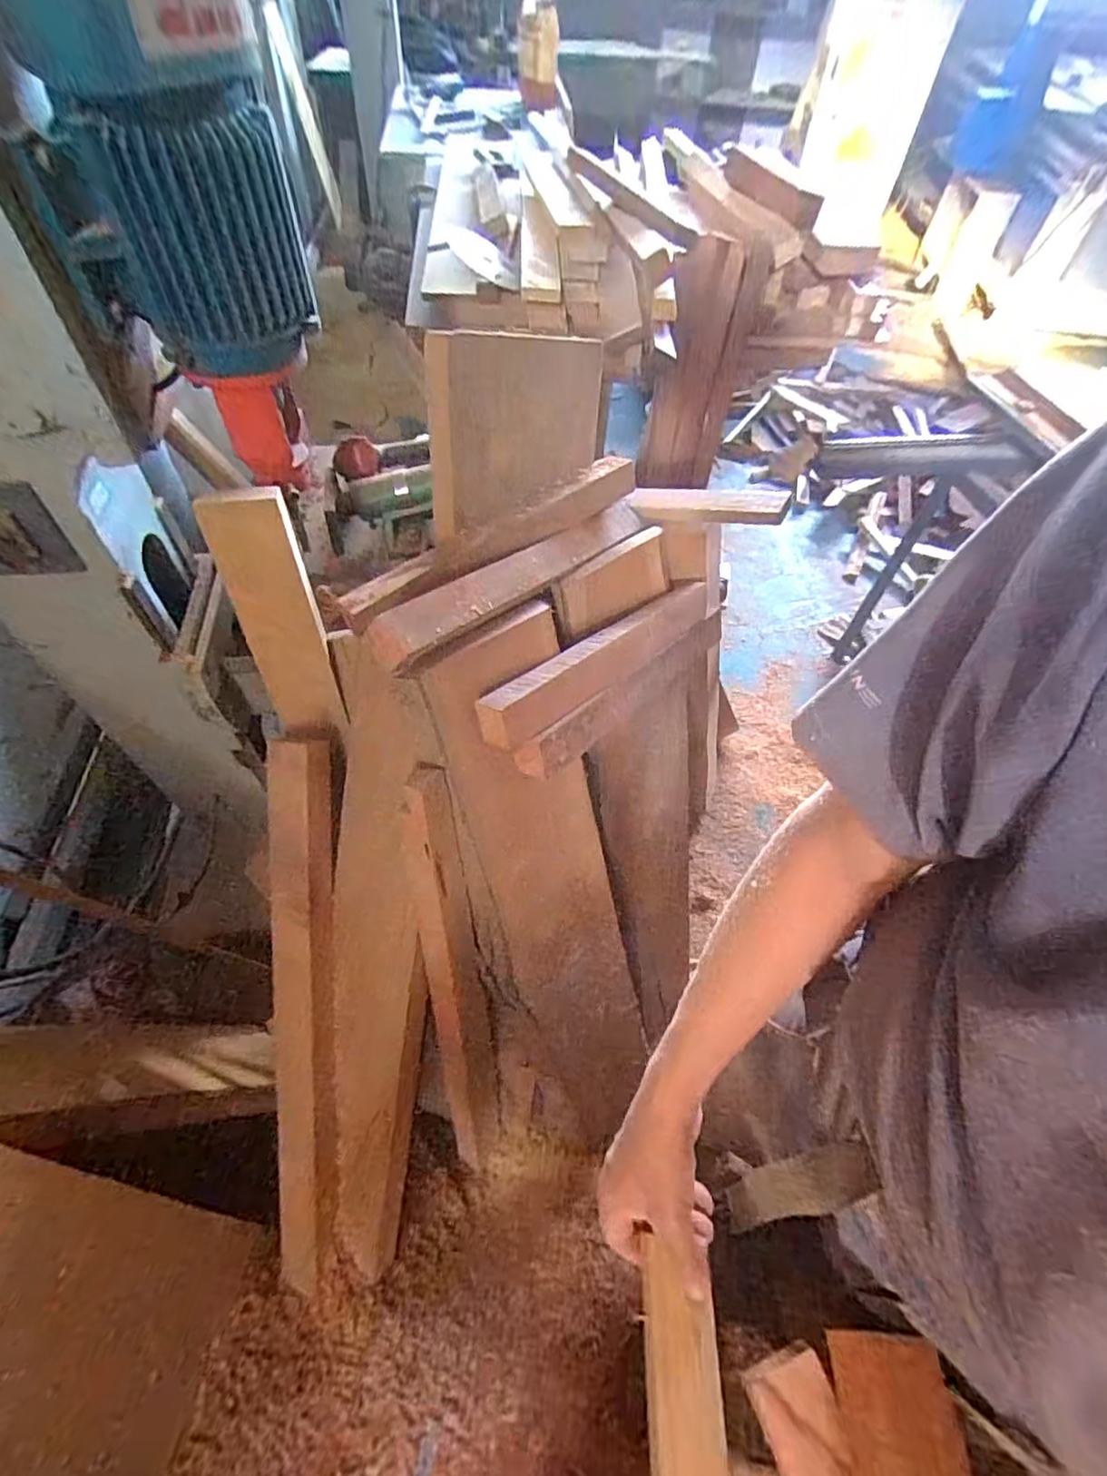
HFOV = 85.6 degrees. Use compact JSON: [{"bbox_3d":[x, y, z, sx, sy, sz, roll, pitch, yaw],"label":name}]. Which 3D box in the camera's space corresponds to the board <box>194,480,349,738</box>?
[{"bbox_3d":[-0.326,-0.138,0.718,0.087,0.301,0.023,-16,40,-16],"label":"board"}]

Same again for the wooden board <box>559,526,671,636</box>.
[{"bbox_3d":[0.082,-0.206,0.801,0.203,0.082,0.028,-33,34,-25],"label":"wooden board"}]

